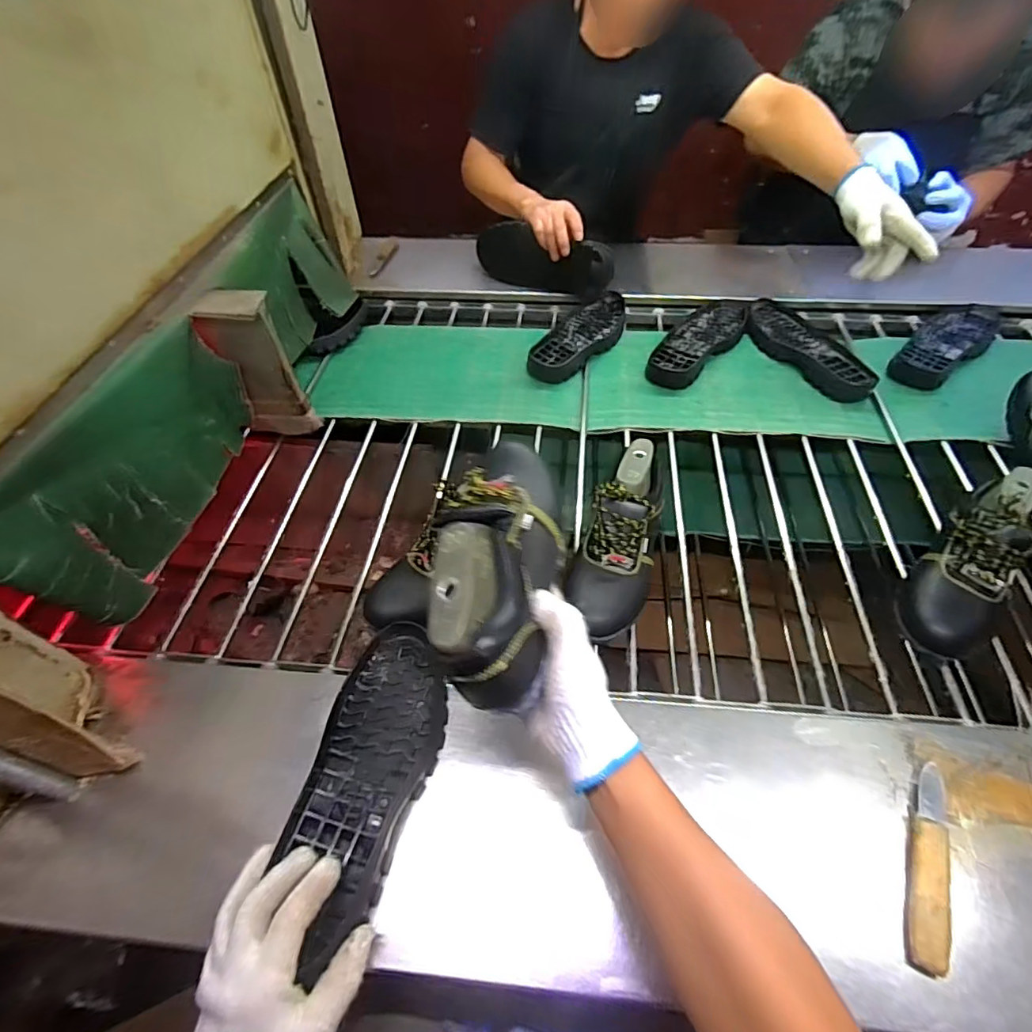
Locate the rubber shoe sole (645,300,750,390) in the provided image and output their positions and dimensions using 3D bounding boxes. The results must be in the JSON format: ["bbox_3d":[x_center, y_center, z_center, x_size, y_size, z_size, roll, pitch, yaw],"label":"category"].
[{"bbox_3d":[0.343,-0.333,0.987,0.104,0.028,0.302,34,60,24],"label":"rubber shoe sole"}]

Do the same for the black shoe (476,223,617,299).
[{"bbox_3d":[0.051,-0.513,1.066,0.291,0.124,0.047,27,57,20],"label":"black shoe"}]

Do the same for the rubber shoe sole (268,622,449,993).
[{"bbox_3d":[-0.135,0.238,0.500,0.110,0.032,0.287,4,46,4],"label":"rubber shoe sole"}]

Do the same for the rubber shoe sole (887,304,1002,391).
[{"bbox_3d":[0.792,-0.319,0.963,0.113,0.035,0.289,37,61,25],"label":"rubber shoe sole"}]

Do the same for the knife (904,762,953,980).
[{"bbox_3d":[0.357,0.296,0.454,0.026,0.028,0.163,22,55,17],"label":"knife"}]

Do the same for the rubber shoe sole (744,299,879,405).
[{"bbox_3d":[0.526,-0.308,0.962,0.107,0.030,0.289,-21,55,-15],"label":"rubber shoe sole"}]

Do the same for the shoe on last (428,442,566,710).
[{"bbox_3d":[-0.010,0.026,0.451,0.090,0.089,0.251,7,44,6],"label":"shoe on last"}]

